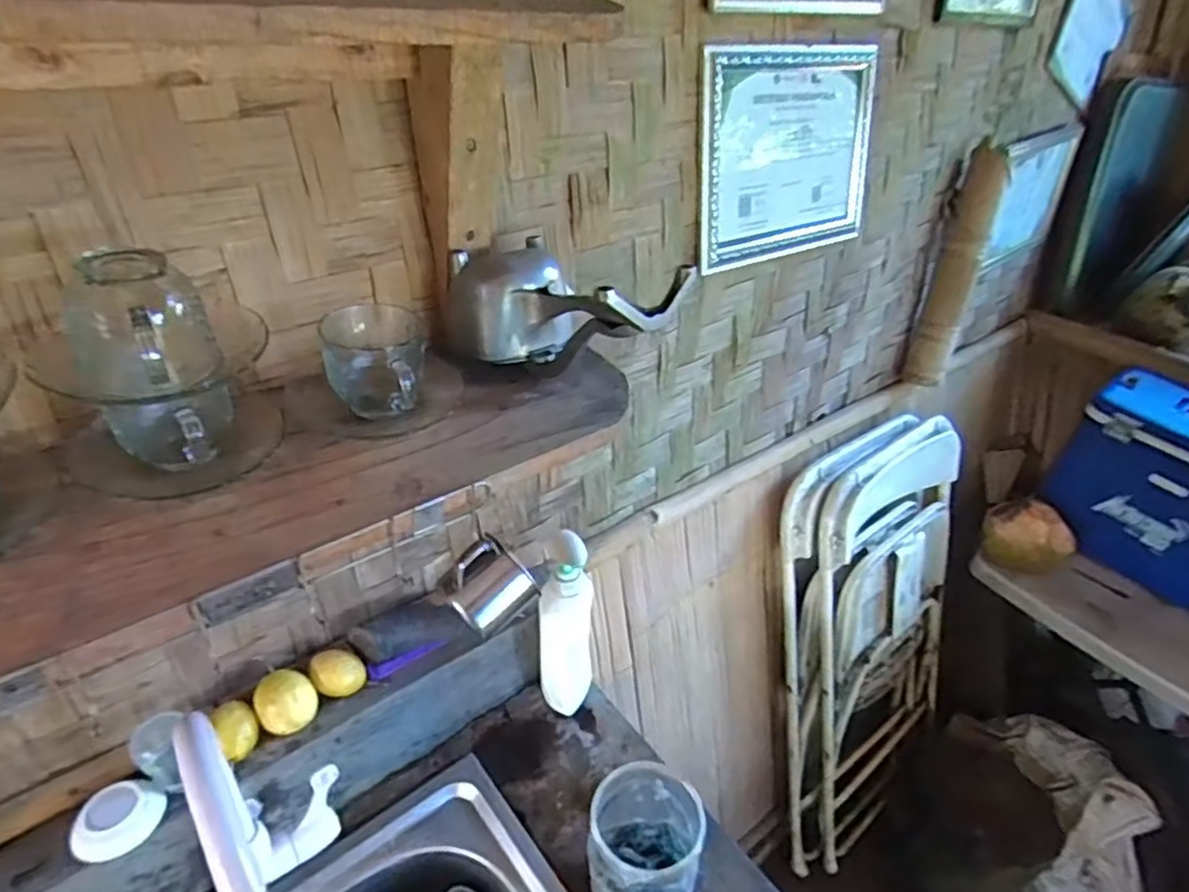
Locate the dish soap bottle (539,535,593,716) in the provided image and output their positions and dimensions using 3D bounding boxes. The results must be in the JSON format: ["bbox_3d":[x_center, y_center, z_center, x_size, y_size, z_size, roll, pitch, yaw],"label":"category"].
[{"bbox_3d":[-0.032,0.208,0.780,0.057,0.239,0.065,4,36,-1],"label":"dish soap bottle"}]

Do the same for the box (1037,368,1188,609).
[{"bbox_3d":[1.194,0.076,1.412,0.249,0.337,0.367,-20,43,-30],"label":"box"}]

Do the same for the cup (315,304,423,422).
[{"bbox_3d":[-0.175,-0.063,0.551,0.076,0.081,0.074,-8,38,-17],"label":"cup"}]

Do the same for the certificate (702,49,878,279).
[{"bbox_3d":[0.272,-0.391,0.926,0.356,0.261,0.018,-21,32,-32],"label":"certificate"}]

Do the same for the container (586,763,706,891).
[{"bbox_3d":[0.043,0.378,0.635,0.095,0.149,0.098,3,36,-2],"label":"container"}]

